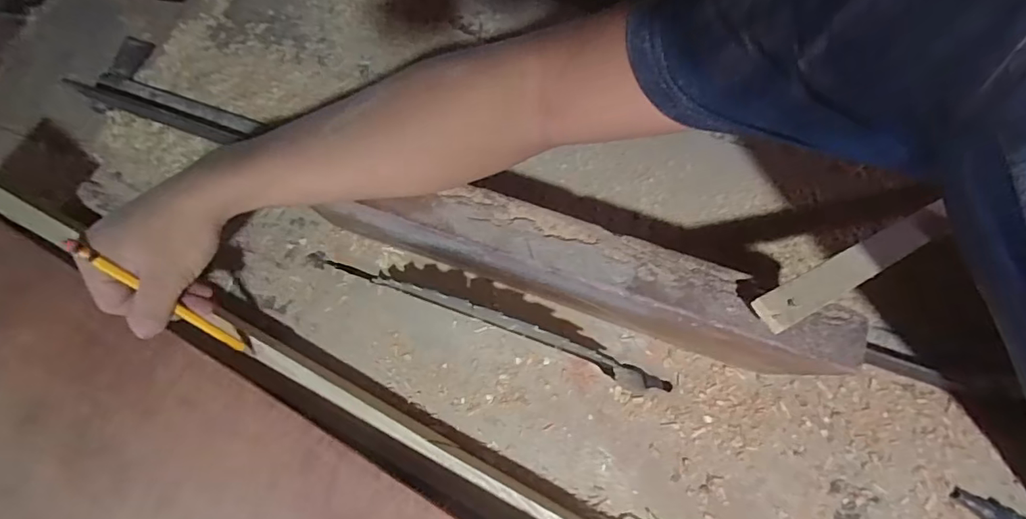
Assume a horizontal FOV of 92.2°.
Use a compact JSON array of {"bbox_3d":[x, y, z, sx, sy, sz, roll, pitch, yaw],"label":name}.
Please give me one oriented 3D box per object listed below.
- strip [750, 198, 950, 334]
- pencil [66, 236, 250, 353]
[{"bbox_3d":[0.271,-0.001,0.378,0.255,0.009,0.026,-19,74,-27],"label":"strip"},{"bbox_3d":[-0.261,0.034,0.376,0.009,0.155,0.009,-43,47,-9],"label":"pencil"}]

